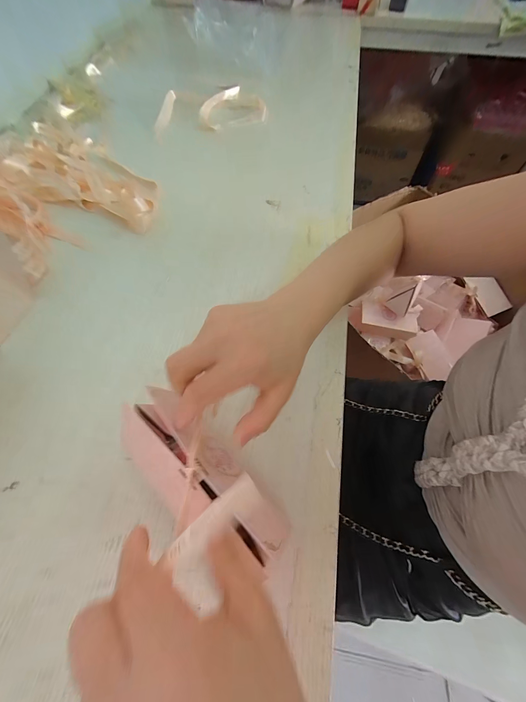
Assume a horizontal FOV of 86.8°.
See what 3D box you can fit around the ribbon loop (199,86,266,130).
[{"bbox_3d":[-0.067,-0.515,0.591,0.138,0.032,0.099,-13,63,-7],"label":"ribbon loop"}]

